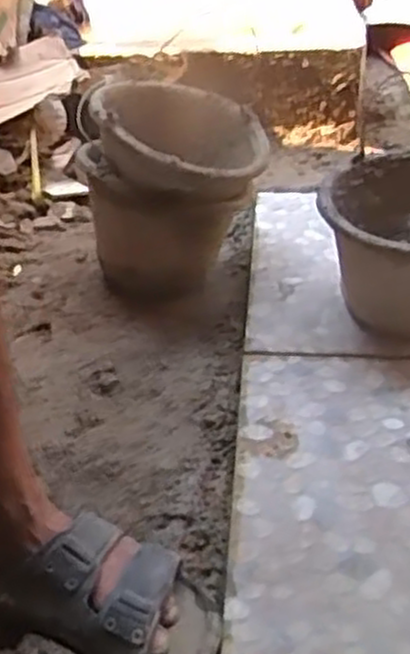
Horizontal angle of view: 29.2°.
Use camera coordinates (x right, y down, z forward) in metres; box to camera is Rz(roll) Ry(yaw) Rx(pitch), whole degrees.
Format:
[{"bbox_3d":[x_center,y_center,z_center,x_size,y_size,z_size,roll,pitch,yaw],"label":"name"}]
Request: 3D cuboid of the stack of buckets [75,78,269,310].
[{"bbox_3d":[-0.037,-0.166,1.019,0.224,0.225,0.267,-5,39,-2],"label":"stack of buckets"}]

